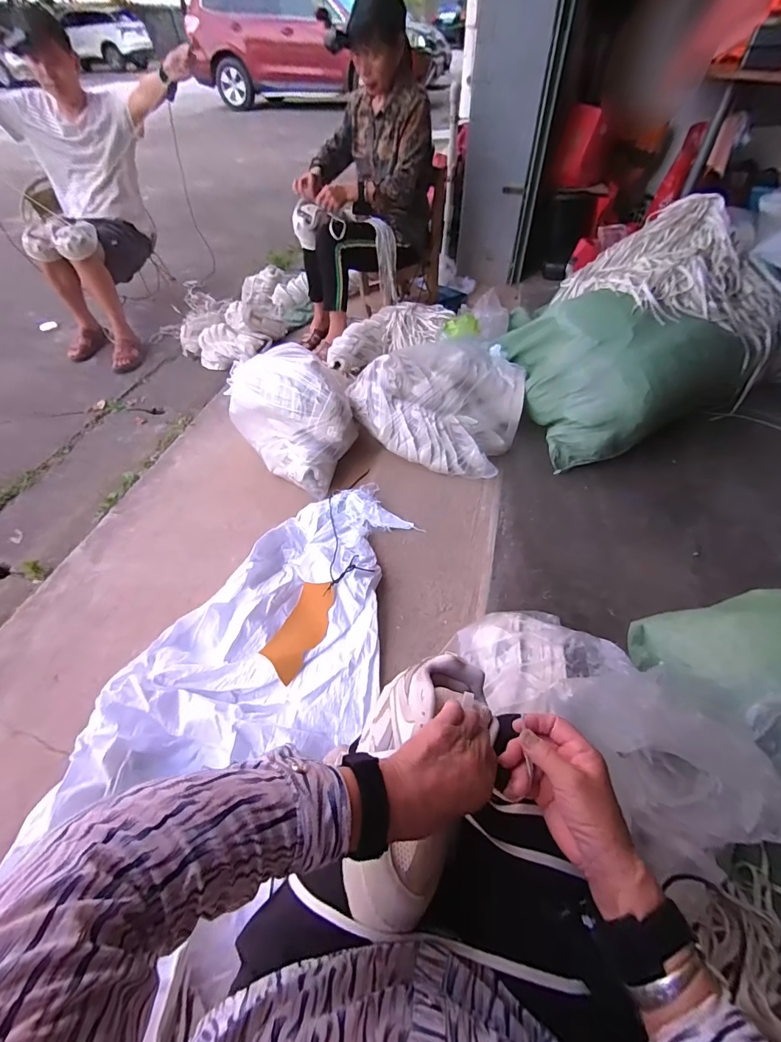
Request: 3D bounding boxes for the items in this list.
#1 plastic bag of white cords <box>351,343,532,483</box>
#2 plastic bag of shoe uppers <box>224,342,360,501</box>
[{"bbox_3d":[0.166,-0.392,1.362,0.504,0.217,0.455,20,54,17],"label":"plastic bag of white cords"},{"bbox_3d":[-0.304,-0.350,1.348,0.319,0.265,0.492,-34,57,-24],"label":"plastic bag of shoe uppers"}]

